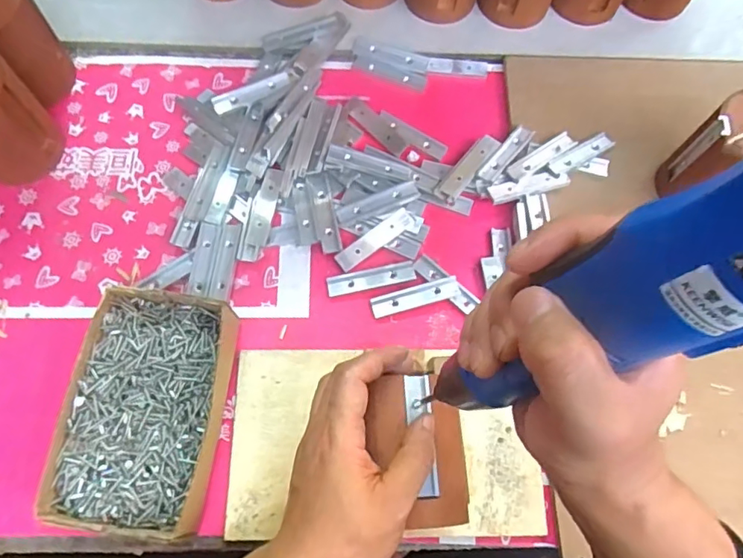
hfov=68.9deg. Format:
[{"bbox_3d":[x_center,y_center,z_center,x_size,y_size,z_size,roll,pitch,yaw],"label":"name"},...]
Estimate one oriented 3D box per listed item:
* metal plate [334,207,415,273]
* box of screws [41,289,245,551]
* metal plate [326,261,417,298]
[{"bbox_3d":[0.003,-0.036,0.497,0.078,0.004,0.018,-37,87,-5],"label":"metal plate"},{"bbox_3d":[-0.170,0.099,0.424,0.112,0.054,0.175,9,71,0],"label":"box of screws"},{"bbox_3d":[0.000,-0.001,0.491,0.079,0.006,0.018,-11,73,-6],"label":"metal plate"}]

